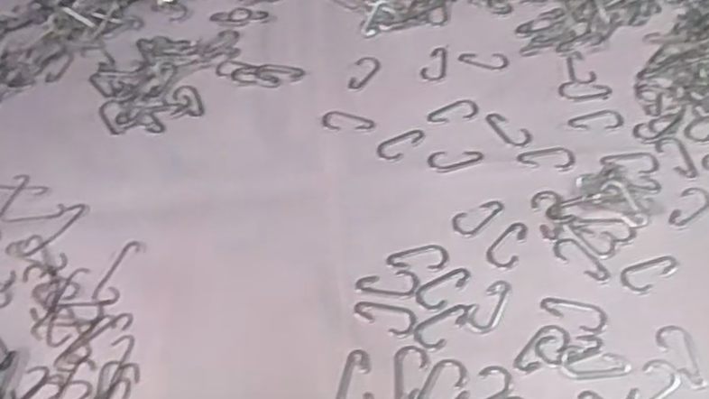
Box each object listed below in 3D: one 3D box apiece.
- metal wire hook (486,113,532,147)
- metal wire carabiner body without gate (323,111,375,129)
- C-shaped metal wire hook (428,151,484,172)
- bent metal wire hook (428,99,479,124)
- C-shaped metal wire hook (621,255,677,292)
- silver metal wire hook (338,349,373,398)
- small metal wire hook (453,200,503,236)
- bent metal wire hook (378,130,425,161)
[{"bbox_3d":[0.109,-0.050,0.484,0.018,0.004,0.036,-25,57,-14],"label":"metal wire hook"},{"bbox_3d":[-0.004,-0.057,0.494,0.036,0.004,0.017,0,54,4],"label":"metal wire carabiner body without gate"},{"bbox_3d":[0.068,-0.026,0.467,0.037,0.004,0.018,-1,54,3],"label":"C-shaped metal wire hook"},{"bbox_3d":[0.070,-0.064,0.495,0.037,0.004,0.020,-8,54,-2],"label":"bent metal wire hook"},{"bbox_3d":[0.175,0.043,0.412,0.037,0.004,0.017,-24,56,-13],"label":"C-shaped metal wire hook"},{"bbox_3d":[0.001,0.099,0.377,0.019,0.004,0.037,2,54,5],"label":"silver metal wire hook"},{"bbox_3d":[0.078,0.009,0.441,0.037,0.004,0.018,-36,60,-20],"label":"small metal wire hook"},{"bbox_3d":[0.033,-0.039,0.477,0.036,0.004,0.018,-24,56,-13],"label":"bent metal wire hook"}]

